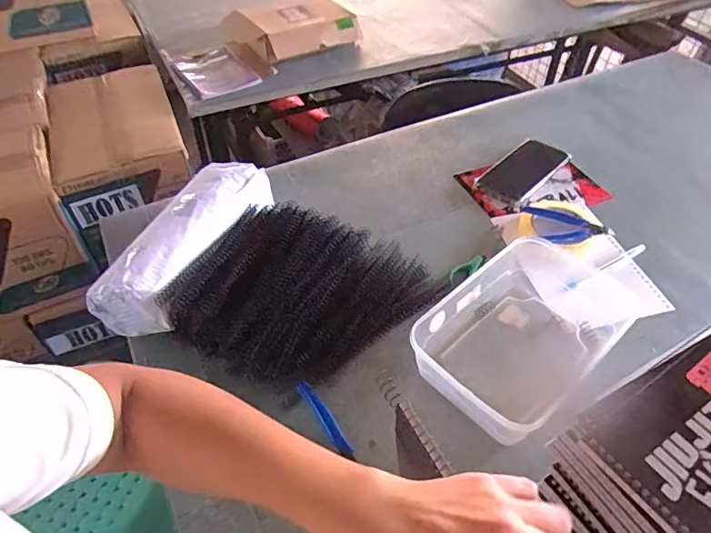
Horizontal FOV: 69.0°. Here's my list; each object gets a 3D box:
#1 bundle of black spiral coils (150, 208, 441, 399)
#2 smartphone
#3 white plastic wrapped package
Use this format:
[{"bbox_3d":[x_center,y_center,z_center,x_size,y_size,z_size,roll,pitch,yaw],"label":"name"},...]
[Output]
[{"bbox_3d":[-0.051,0.024,0.608,0.258,0.071,0.246,17,50,16],"label":"bundle of black spiral coils"},{"bbox_3d":[0.265,-0.155,0.809,0.082,0.011,0.159,36,57,29],"label":"smartphone"},{"bbox_3d":[-0.207,-0.038,0.646,0.111,0.066,0.267,18,50,17],"label":"white plastic wrapped package"}]

